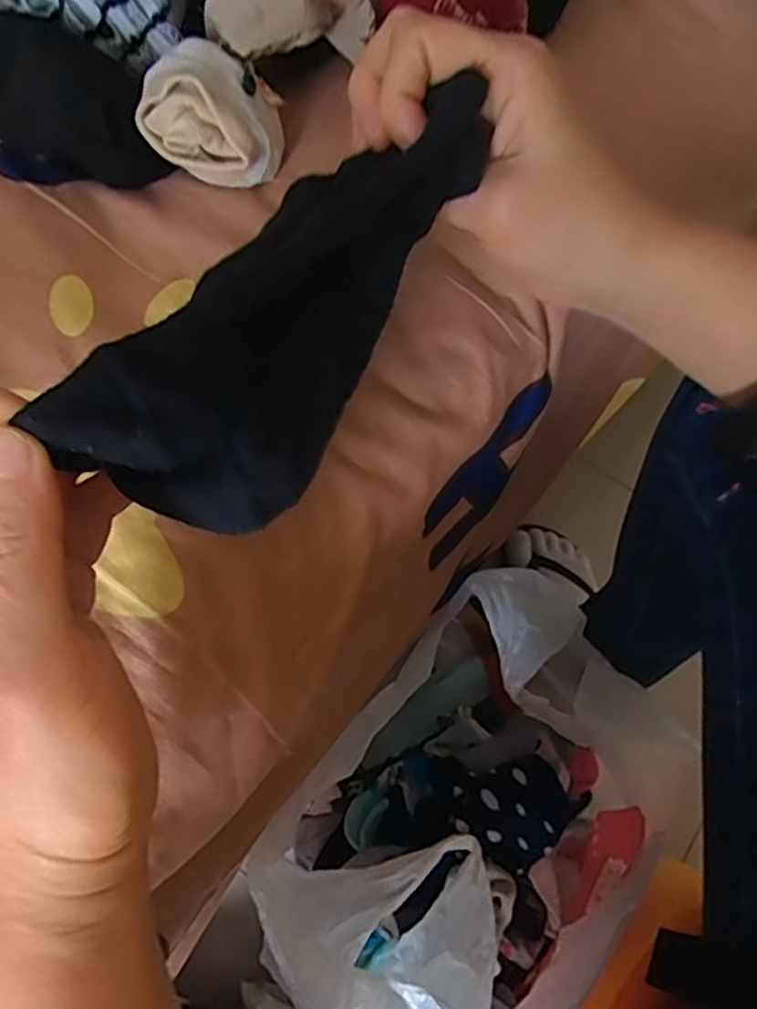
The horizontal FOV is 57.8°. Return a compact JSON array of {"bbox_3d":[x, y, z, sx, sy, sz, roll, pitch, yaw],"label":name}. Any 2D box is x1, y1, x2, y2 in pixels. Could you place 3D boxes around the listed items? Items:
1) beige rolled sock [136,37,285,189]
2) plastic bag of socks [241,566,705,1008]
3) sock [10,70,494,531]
[{"bbox_3d":[-0.080,-0.186,0.338,0.059,0.050,0.056,1,63,-3],"label":"beige rolled sock"},{"bbox_3d":[0.081,0.239,0.545,0.221,0.156,0.325,36,67,14],"label":"plastic bag of socks"},{"bbox_3d":[-0.022,-0.068,0.212,0.061,0.044,0.176,27,60,10],"label":"sock"}]

